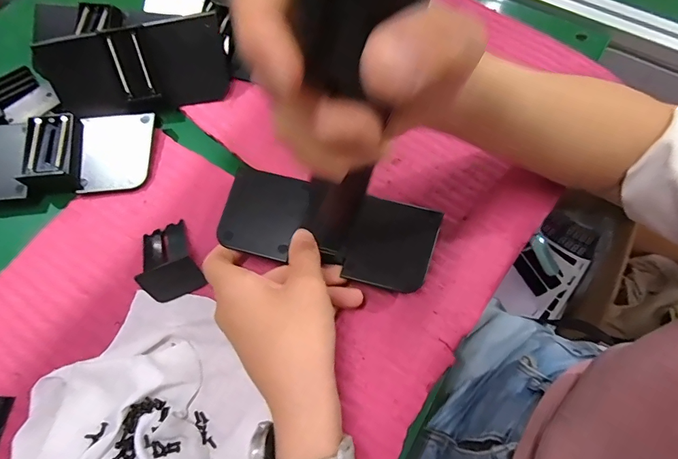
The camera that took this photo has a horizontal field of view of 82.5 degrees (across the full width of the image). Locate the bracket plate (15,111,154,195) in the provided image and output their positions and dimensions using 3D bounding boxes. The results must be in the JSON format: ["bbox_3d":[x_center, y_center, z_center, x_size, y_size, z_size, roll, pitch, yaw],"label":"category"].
[{"bbox_3d":[-0.212,-0.065,0.330,0.102,0.022,0.068,-5,80,-9],"label":"bracket plate"}]

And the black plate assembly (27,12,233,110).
[{"bbox_3d":[-0.181,-0.141,0.343,0.162,0.012,0.067,-9,106,1],"label":"black plate assembly"}]

